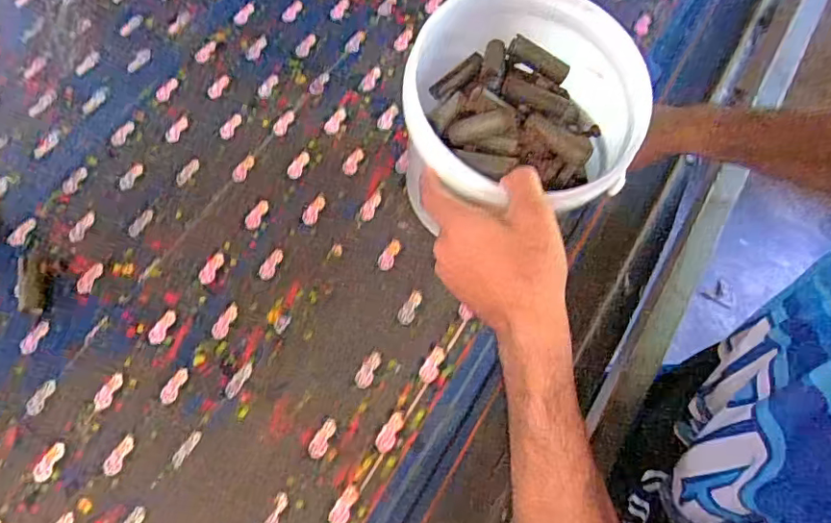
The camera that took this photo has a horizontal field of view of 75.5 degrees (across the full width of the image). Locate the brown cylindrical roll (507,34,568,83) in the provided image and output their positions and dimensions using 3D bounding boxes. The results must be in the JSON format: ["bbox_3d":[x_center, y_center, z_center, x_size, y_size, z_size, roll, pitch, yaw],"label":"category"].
[{"bbox_3d":[0.117,-0.191,0.509,0.061,0.017,0.014,26,69,-11],"label":"brown cylindrical roll"}]

